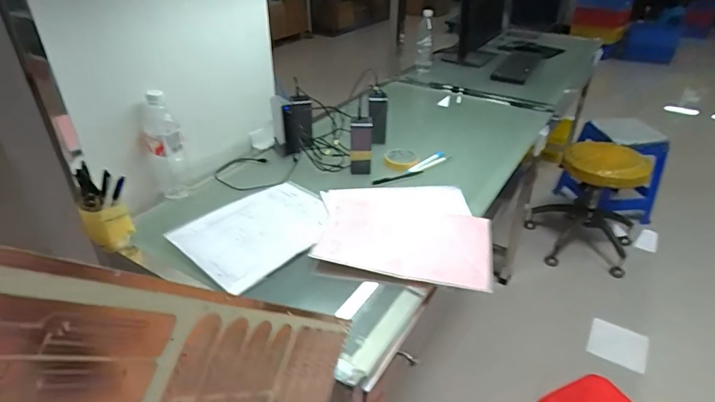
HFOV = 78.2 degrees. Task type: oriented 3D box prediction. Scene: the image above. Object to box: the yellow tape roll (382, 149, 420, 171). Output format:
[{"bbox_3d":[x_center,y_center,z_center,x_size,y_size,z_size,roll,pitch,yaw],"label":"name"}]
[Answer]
[{"bbox_3d":[0.109,-0.104,1.091,0.085,0.017,0.104,-4,40,0],"label":"yellow tape roll"}]

